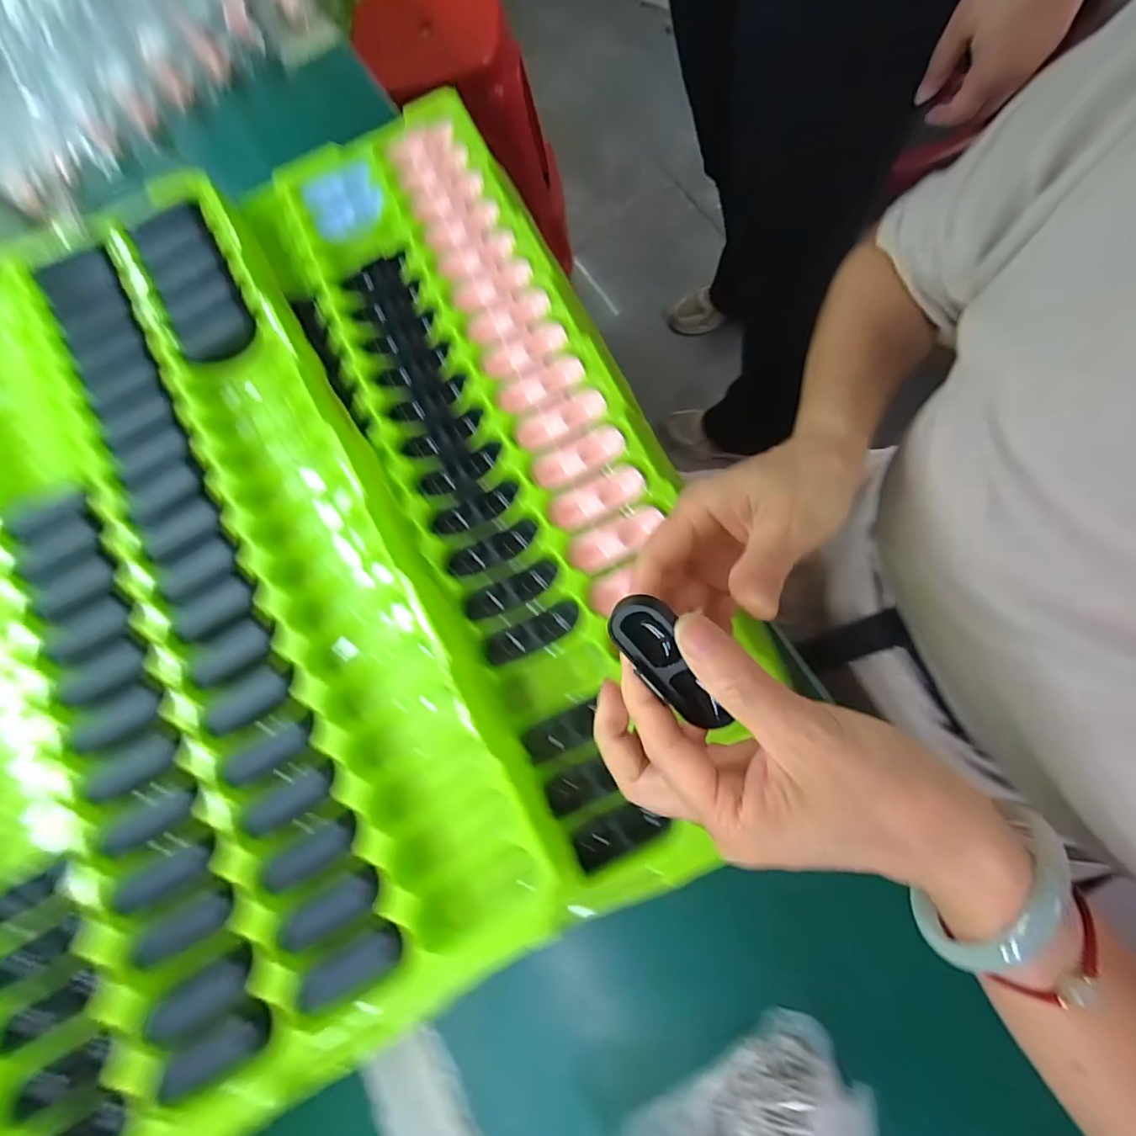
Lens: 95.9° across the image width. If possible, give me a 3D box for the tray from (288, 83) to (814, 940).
[{"bbox_3d":[-0.050,-0.092,0.352,0.184,0.039,0.572,-26,75,1],"label":"tray"}]

